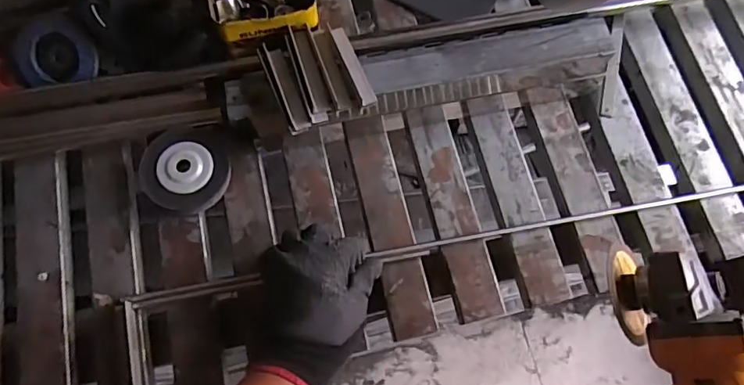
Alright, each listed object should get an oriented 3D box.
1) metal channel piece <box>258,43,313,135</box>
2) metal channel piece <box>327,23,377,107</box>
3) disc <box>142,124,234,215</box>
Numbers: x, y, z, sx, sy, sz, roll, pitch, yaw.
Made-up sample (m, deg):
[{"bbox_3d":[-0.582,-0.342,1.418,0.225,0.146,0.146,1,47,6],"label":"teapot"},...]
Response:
[{"bbox_3d":[-0.094,-0.114,0.556,0.027,0.017,0.106,-21,75,-7],"label":"metal channel piece"},{"bbox_3d":[-0.021,-0.139,0.570,0.020,0.018,0.100,-23,75,-7],"label":"metal channel piece"},{"bbox_3d":[-0.205,-0.026,0.570,0.090,0.011,0.093,3,80,-17],"label":"disc"}]

